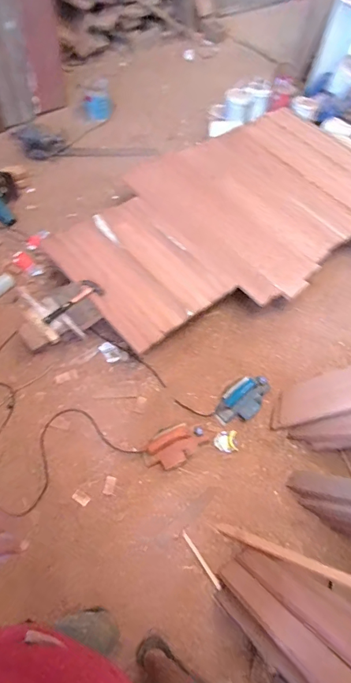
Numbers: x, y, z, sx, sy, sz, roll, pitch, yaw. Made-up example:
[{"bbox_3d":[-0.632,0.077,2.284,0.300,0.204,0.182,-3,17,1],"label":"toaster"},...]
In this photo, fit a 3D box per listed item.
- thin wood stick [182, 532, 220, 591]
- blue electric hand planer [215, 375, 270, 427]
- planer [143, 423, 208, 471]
[{"bbox_3d":[0.086,0.731,1.346,0.014,0.015,0.200,-29,63,-21],"label":"thin wood stick"},{"bbox_3d":[0.281,0.225,1.641,0.147,0.125,0.267,34,61,16],"label":"blue electric hand planer"},{"bbox_3d":[0.010,0.392,1.500,0.250,0.114,0.122,-23,62,-18],"label":"planer"}]

